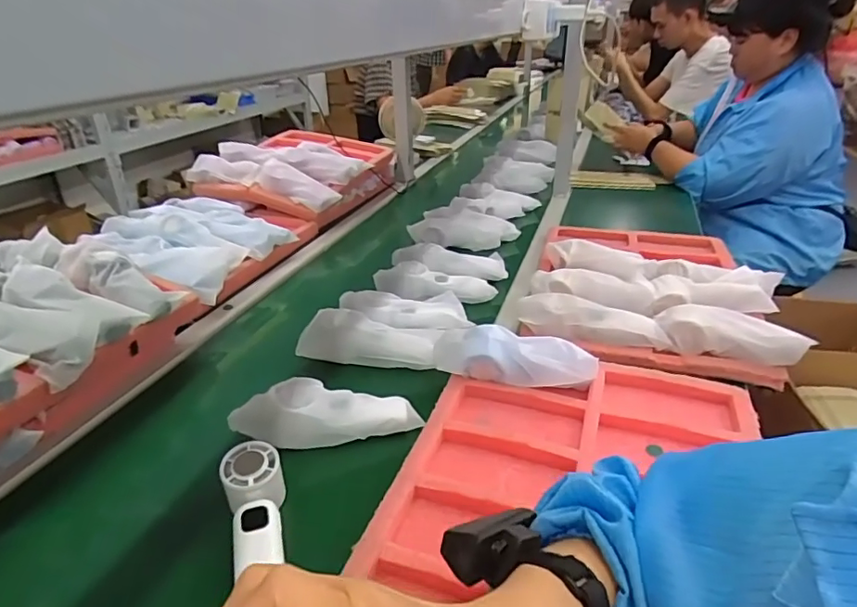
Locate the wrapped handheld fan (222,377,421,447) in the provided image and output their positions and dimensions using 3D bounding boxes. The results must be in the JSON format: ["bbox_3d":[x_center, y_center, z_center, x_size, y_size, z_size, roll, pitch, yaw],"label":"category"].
[{"bbox_3d":[-0.114,0.121,0.605,0.199,0.057,0.051,-4,28,-6],"label":"wrapped handheld fan"}]

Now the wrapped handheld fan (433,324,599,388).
[{"bbox_3d":[0.097,0.072,0.638,0.188,0.054,0.065,9,29,17],"label":"wrapped handheld fan"}]

